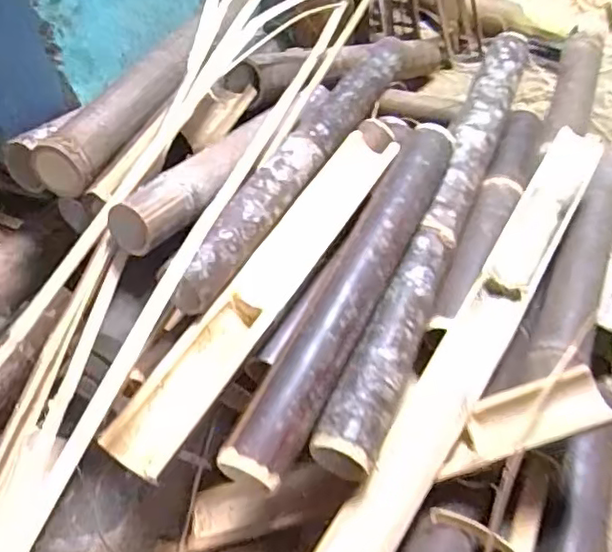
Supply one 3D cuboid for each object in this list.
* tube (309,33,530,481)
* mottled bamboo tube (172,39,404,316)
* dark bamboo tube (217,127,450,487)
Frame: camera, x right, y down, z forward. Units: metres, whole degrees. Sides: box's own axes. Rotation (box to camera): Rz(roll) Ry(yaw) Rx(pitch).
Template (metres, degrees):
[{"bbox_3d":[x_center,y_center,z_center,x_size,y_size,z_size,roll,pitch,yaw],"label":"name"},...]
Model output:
[{"bbox_3d":[0.170,-0.086,0.750,0.069,0.062,0.709,16,52,19],"label":"tube"},{"bbox_3d":[-0.001,-0.156,0.774,0.054,0.053,0.528,18,51,21],"label":"mottled bamboo tube"},{"bbox_3d":[0.051,0.008,0.646,0.062,0.073,0.464,19,54,22],"label":"dark bamboo tube"}]

